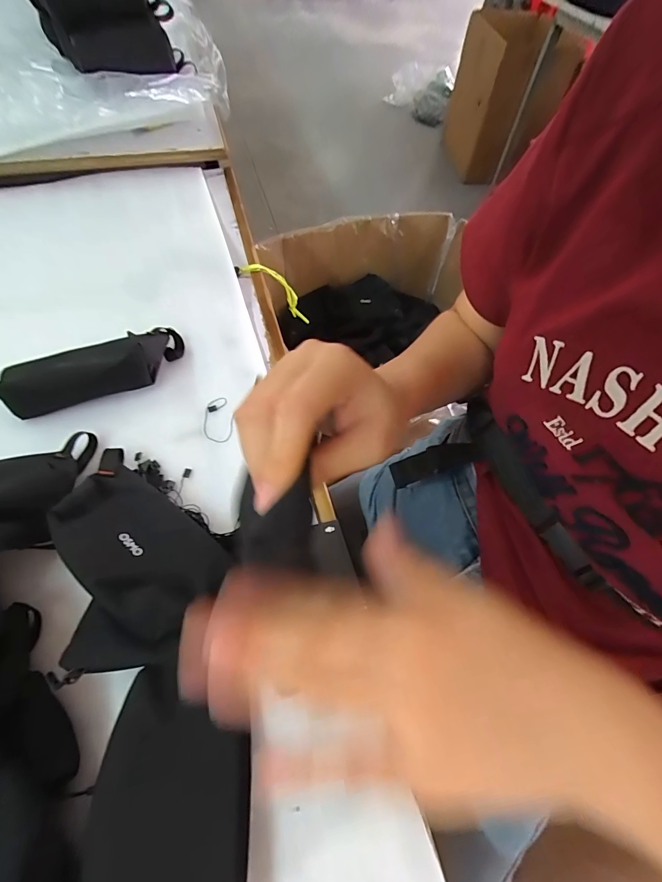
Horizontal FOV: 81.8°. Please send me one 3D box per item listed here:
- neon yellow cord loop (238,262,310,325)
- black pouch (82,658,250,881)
[{"bbox_3d":[-0.085,-0.252,0.645,0.038,0.158,0.025,-32,61,19],"label":"neon yellow cord loop"},{"bbox_3d":[-0.111,0.254,0.268,0.099,0.042,0.178,0,60,-3],"label":"black pouch"}]

